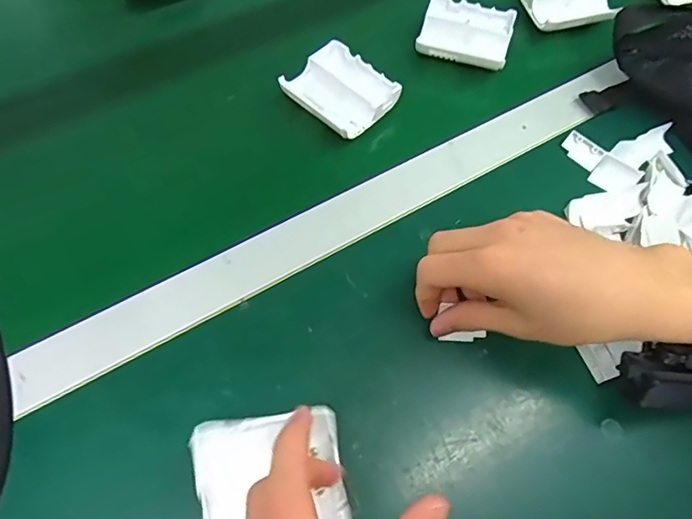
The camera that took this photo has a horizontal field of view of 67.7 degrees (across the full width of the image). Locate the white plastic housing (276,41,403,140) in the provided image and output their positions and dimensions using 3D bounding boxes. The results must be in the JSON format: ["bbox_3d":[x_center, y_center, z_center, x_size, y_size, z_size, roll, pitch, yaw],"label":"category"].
[{"bbox_3d":[-0.004,-0.141,0.436,0.082,0.019,0.070,44,67,12],"label":"white plastic housing"}]

